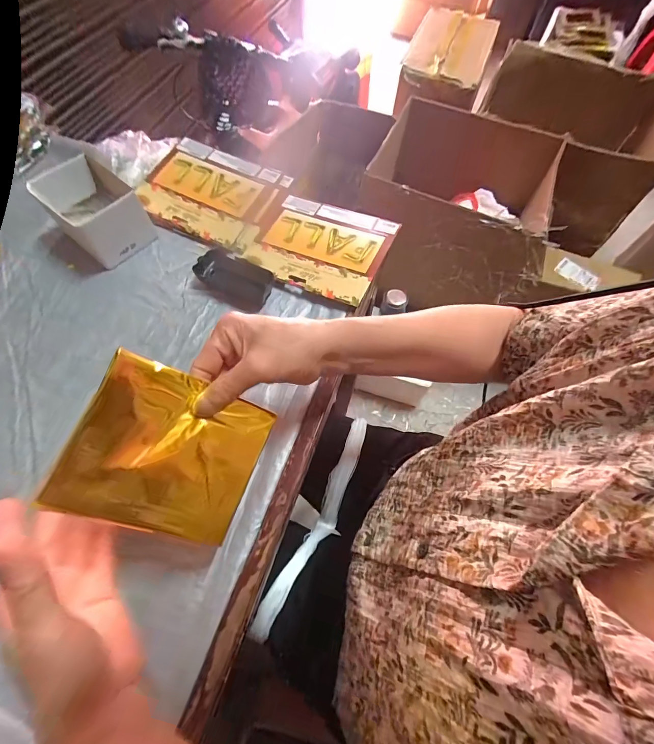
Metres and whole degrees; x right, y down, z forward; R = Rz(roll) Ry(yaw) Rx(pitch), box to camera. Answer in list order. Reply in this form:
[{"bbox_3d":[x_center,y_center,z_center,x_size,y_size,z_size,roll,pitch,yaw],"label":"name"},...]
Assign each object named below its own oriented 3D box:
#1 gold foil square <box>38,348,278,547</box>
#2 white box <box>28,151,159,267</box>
[{"bbox_3d":[-0.118,0.062,0.272,0.134,0.010,0.115,32,66,-31],"label":"gold foil square"},{"bbox_3d":[-0.326,-0.231,0.498,0.121,0.077,0.114,41,69,16],"label":"white box"}]

